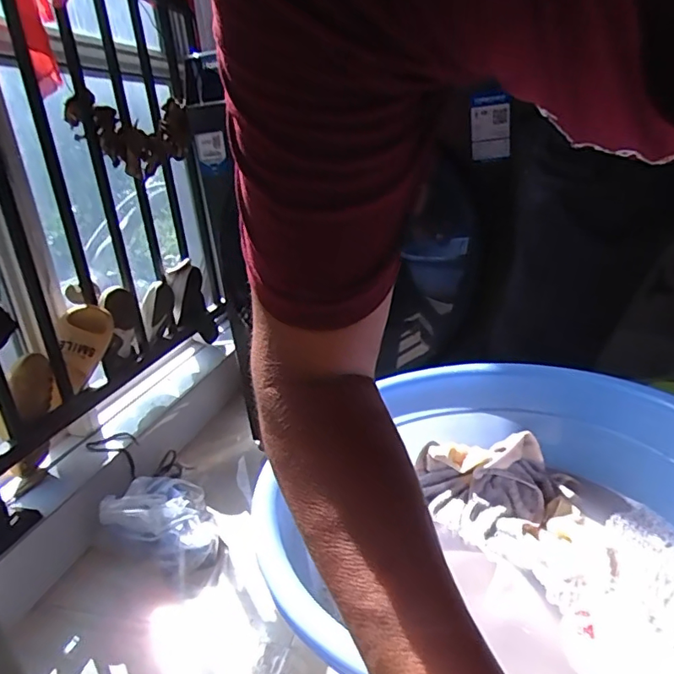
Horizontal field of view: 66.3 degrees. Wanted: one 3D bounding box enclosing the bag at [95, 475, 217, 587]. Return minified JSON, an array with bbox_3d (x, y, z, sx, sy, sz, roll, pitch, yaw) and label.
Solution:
[{"bbox_3d":[-0.303,0.337,0.954,0.211,0.119,0.156,3,21,27],"label":"bag"}]

